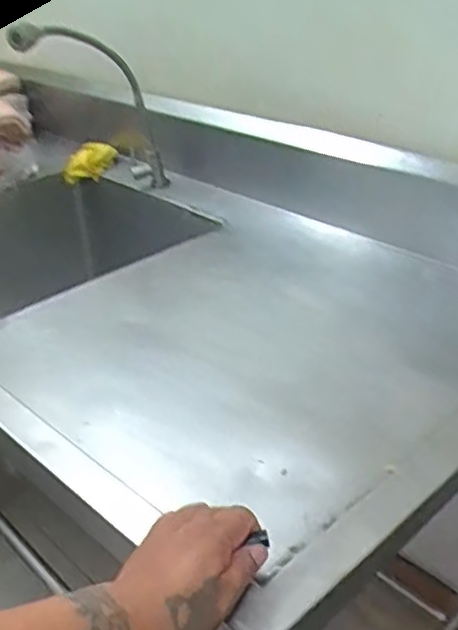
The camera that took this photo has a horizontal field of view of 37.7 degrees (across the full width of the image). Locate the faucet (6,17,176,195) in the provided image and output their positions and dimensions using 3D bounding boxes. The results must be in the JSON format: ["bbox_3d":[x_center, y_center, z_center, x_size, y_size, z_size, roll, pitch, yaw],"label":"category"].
[{"bbox_3d":[-0.280,-0.399,1.334,0.123,0.391,0.310,22,40,35],"label":"faucet"}]

